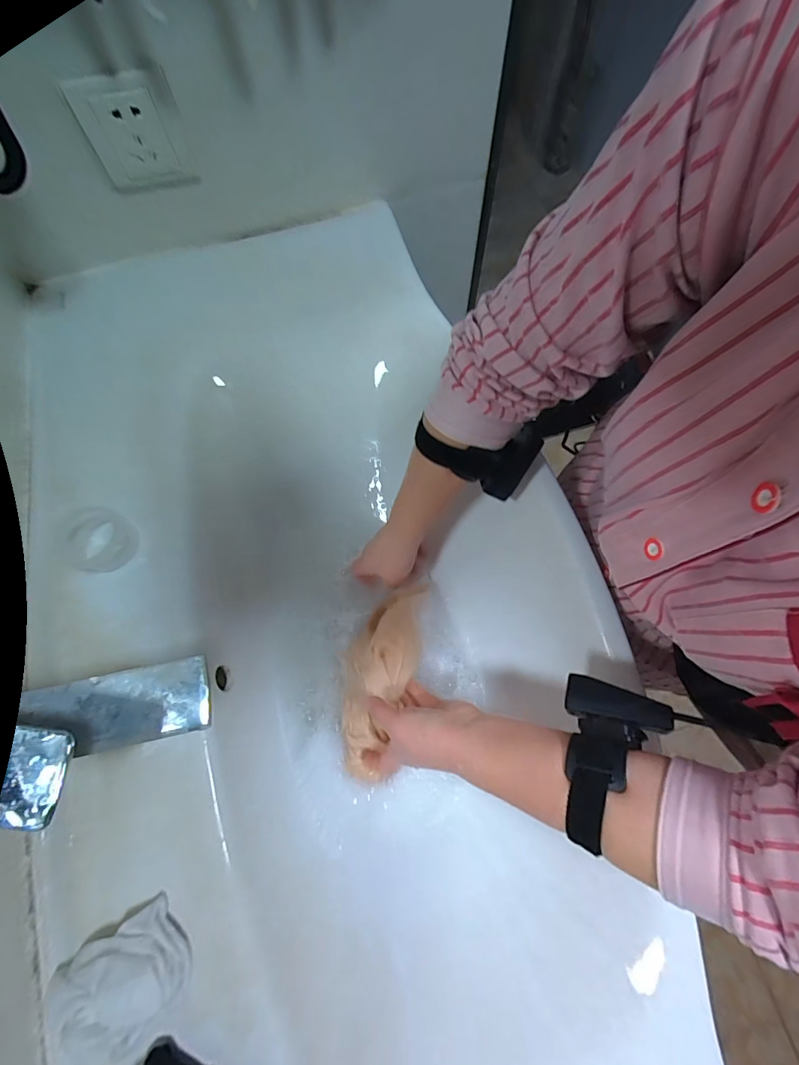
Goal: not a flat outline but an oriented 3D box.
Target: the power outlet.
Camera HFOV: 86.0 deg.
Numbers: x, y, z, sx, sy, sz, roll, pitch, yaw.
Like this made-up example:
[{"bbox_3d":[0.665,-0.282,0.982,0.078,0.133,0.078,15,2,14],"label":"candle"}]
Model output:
[{"bbox_3d":[-0.252,-0.382,0.411,0.086,0.084,0.012,-18,73,-3],"label":"power outlet"}]

